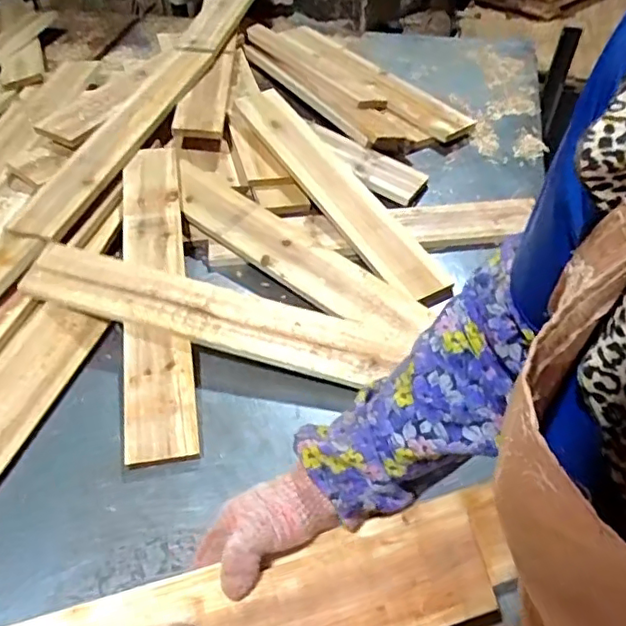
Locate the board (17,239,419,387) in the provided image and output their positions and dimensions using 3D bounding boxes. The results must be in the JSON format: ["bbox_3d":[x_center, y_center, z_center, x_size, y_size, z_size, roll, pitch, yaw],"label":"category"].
[{"bbox_3d":[-0.132,-0.003,0.734,0.476,0.020,0.089,13,55,9],"label":"board"}]

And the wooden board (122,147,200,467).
[{"bbox_3d":[-0.214,-0.058,0.790,0.079,0.016,0.516,-8,51,-9],"label":"wooden board"}]

